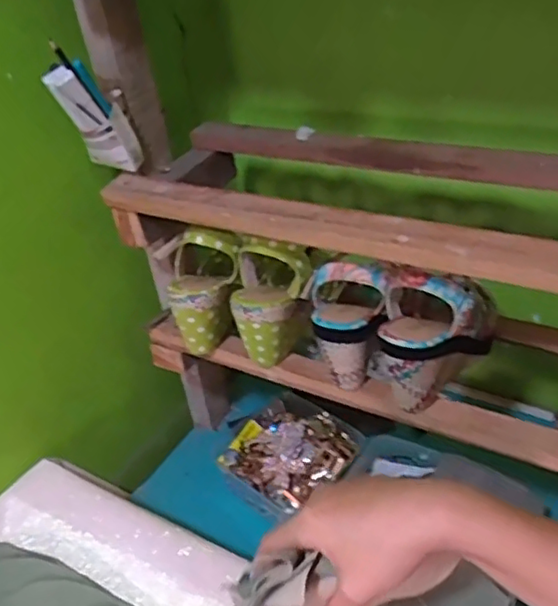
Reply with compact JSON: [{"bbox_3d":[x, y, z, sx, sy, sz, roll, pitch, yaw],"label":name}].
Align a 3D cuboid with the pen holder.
[{"bbox_3d":[-0.200,-0.202,0.656,0.051,0.160,0.049,10,64,23],"label":"pen holder"}]

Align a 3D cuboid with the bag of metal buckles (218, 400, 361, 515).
[{"bbox_3d":[0.016,0.198,0.835,0.157,0.033,0.142,19,43,33],"label":"bag of metal buckles"}]

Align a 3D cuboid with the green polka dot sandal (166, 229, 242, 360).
[{"bbox_3d":[-0.089,-0.014,0.707,0.078,0.149,0.076,21,21,34],"label":"green polka dot sandal"}]

